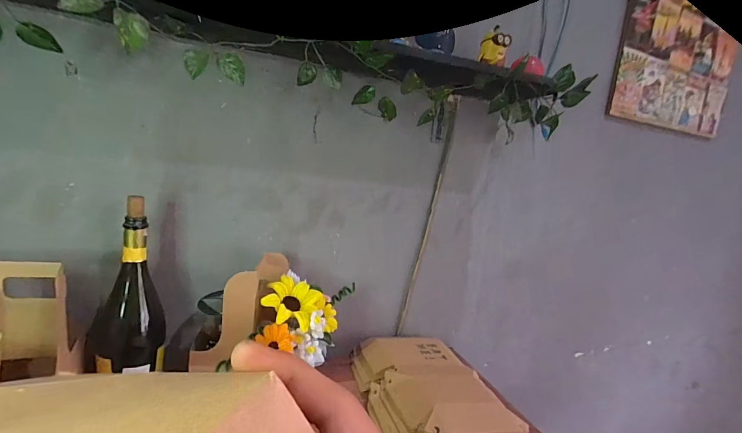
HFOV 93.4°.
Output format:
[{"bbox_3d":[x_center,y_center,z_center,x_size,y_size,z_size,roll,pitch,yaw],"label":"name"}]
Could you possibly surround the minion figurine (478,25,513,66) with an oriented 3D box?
[{"bbox_3d":[0.211,-0.286,0.598,0.050,0.064,0.040,9,9,16],"label":"minion figurine"}]

